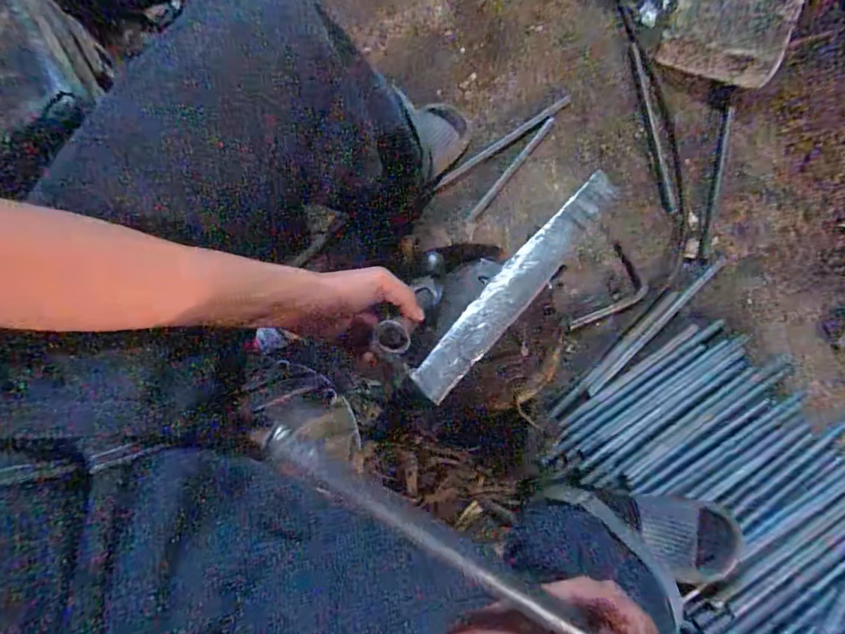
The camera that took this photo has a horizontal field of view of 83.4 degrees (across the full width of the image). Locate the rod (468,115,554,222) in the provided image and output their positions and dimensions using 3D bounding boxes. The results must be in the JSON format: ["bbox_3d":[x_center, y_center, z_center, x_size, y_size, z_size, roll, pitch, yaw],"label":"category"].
[{"bbox_3d":[0.159,-0.265,0.846,0.015,0.011,0.249,38,83,10],"label":"rod"}]

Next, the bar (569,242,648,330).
[{"bbox_3d":[0.325,-0.034,0.801,0.083,0.016,0.164,30,81,9],"label":"bar"}]

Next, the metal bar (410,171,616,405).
[{"bbox_3d":[0.100,-0.035,0.480,0.044,0.011,0.294,45,76,-5],"label":"metal bar"}]

